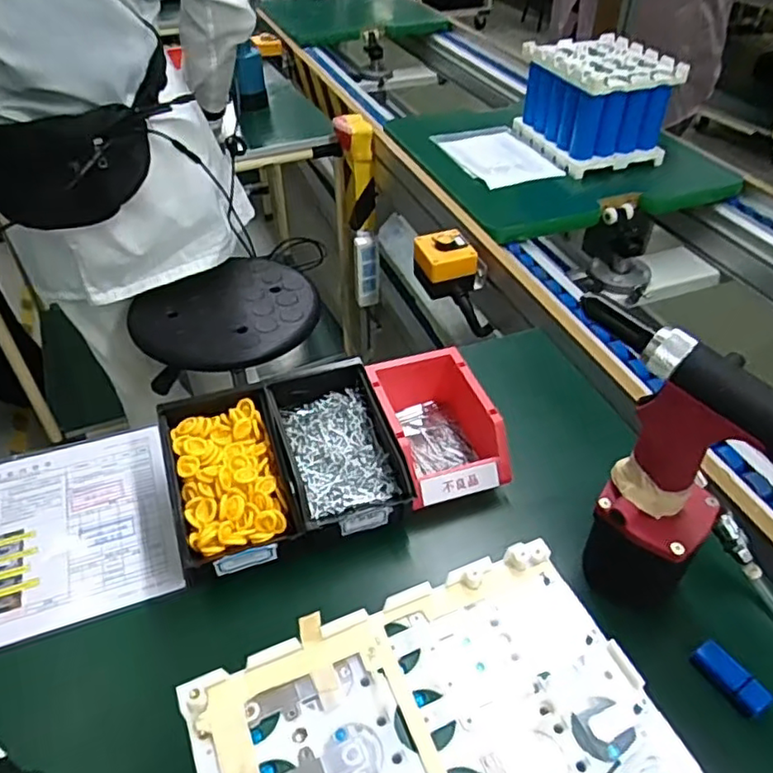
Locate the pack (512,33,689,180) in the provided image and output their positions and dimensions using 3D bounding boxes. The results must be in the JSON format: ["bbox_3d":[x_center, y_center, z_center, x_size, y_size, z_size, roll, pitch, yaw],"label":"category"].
[{"bbox_3d":[0.368,-0.506,1.121,0.182,0.157,0.233,-13,44,-13],"label":"pack"}]

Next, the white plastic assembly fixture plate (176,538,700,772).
[{"bbox_3d":[0.029,0.189,0.322,0.230,0.015,0.173,-17,46,-17],"label":"white plastic assembly fixture plate"}]

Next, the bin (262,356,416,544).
[{"bbox_3d":[-0.052,0.051,0.621,0.104,0.060,0.194,-14,45,-14],"label":"bin"}]

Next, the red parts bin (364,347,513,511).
[{"bbox_3d":[0.052,0.046,0.649,0.106,0.074,0.150,-12,44,-12],"label":"red parts bin"}]

